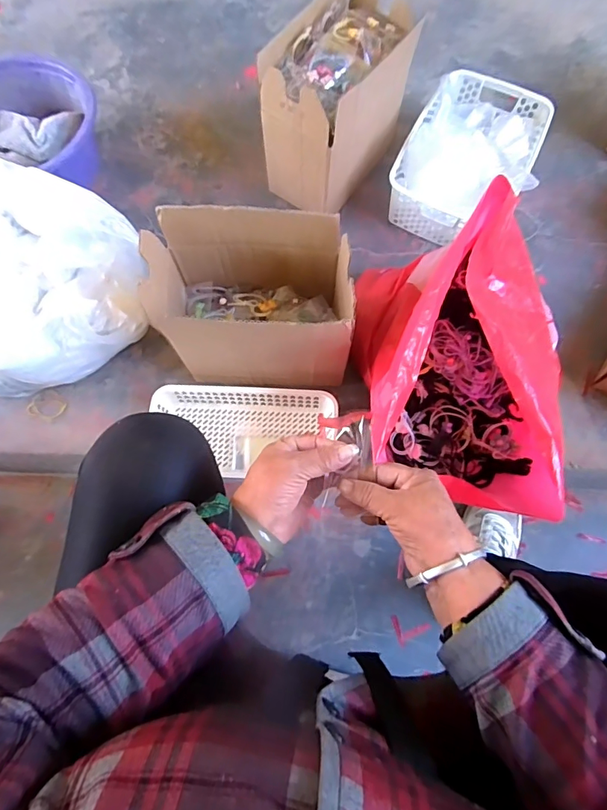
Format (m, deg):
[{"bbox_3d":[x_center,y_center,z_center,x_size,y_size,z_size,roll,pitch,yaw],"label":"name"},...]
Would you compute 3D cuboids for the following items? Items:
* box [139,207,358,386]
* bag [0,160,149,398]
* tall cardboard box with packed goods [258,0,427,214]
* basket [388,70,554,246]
[{"bbox_3d":[-0.062,-0.132,0.596,0.240,0.193,0.146,4,71,2],"label":"box"},{"bbox_3d":[-0.384,-0.160,0.643,0.286,0.186,0.239,-19,72,-6],"label":"bag"},{"bbox_3d":[0.057,-0.474,0.725,0.143,0.225,0.243,34,75,12],"label":"tall cardboard box with packed goods"},{"bbox_3d":[0.282,-0.423,0.766,0.201,0.123,0.299,22,73,8],"label":"basket"}]

